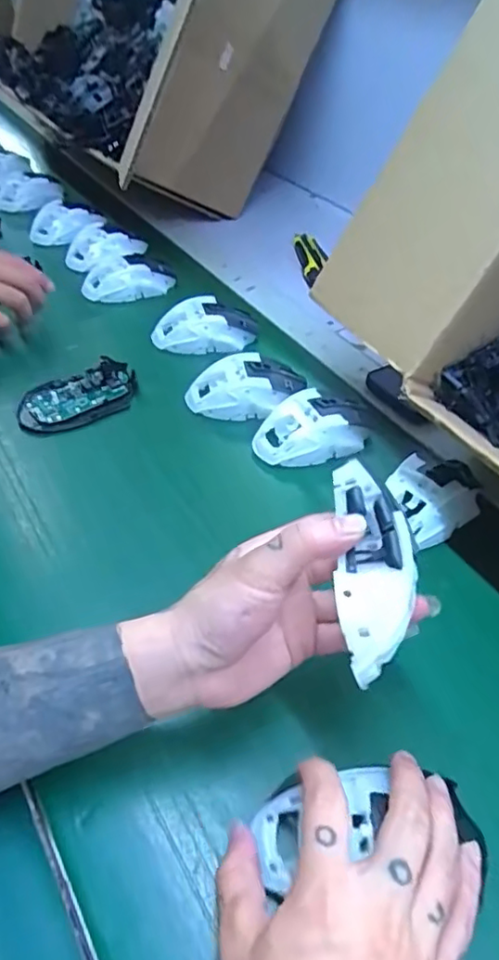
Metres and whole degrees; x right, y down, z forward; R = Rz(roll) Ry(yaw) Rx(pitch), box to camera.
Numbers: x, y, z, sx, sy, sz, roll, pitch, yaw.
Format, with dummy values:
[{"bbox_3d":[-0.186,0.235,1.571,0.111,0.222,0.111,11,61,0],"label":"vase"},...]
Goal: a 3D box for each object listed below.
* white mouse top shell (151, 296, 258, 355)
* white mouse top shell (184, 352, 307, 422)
[{"bbox_3d":[-0.048,-0.171,0.656,0.111,0.035,0.060,-4,47,0],"label":"white mouse top shell"},{"bbox_3d":[-0.004,-0.092,0.580,0.108,0.032,0.060,2,48,6],"label":"white mouse top shell"}]

